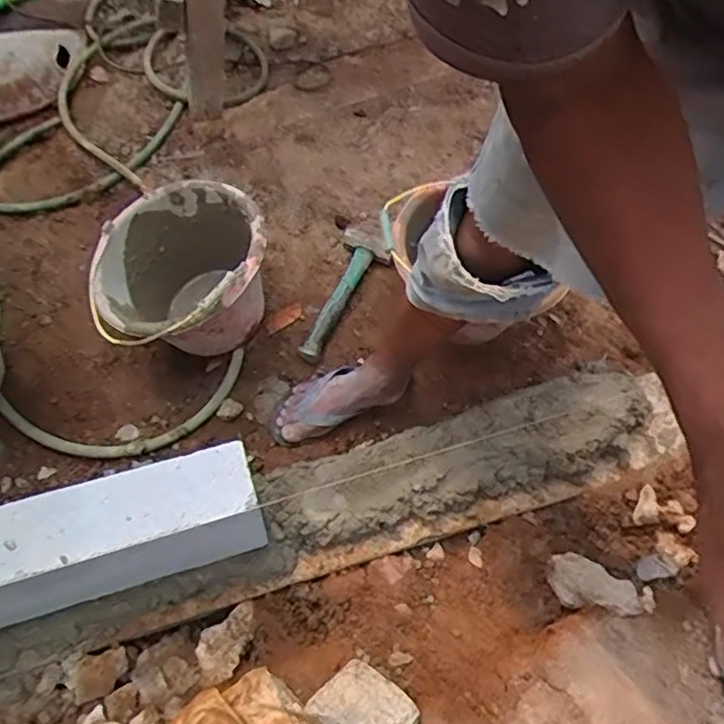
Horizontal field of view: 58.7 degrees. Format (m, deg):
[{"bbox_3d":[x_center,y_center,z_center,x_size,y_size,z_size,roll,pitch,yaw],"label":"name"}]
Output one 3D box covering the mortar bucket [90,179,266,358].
[{"bbox_3d":[-0.303,-0.129,1.095,0.275,0.247,0.283,1,59,-2],"label":"mortar bucket"}]

